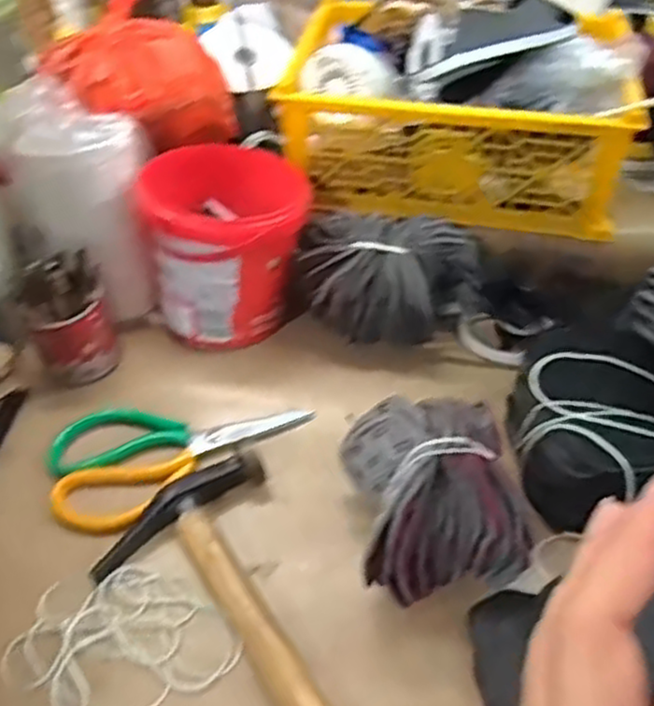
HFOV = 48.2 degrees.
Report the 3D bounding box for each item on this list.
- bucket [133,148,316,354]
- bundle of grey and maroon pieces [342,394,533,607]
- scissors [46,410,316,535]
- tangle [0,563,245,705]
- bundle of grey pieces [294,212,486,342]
[{"bbox_3d":[-0.087,-0.083,0.622,0.127,0.135,0.127,-1,47,1],"label":"bucket"},{"bbox_3d":[0.067,0.093,0.465,0.104,0.095,0.104,-10,48,-7],"label":"bundle of grey and maroon pieces"},{"bbox_3d":[-0.117,0.064,0.559,0.191,0.016,0.093,-28,52,-22],"label":"scissors"},{"bbox_3d":[-0.130,0.178,0.458,0.138,0.007,0.093,-16,49,-12],"label":"tangle"},{"bbox_3d":[0.052,-0.058,0.602,0.150,0.082,0.073,4,48,6],"label":"bundle of grey pieces"}]

